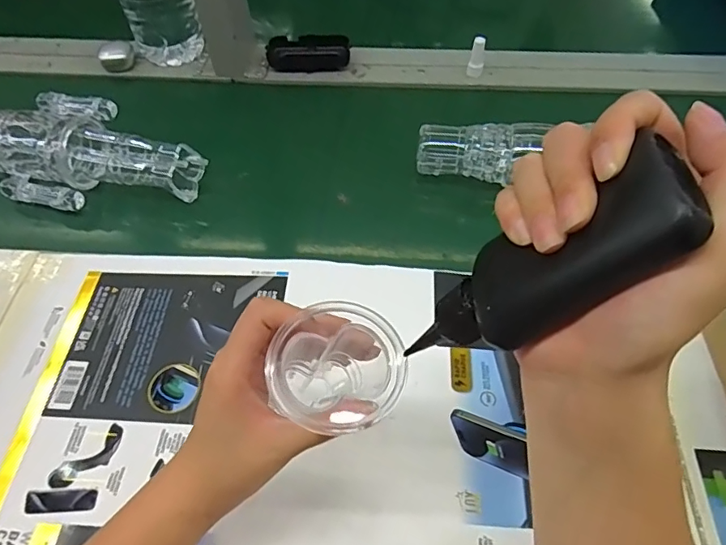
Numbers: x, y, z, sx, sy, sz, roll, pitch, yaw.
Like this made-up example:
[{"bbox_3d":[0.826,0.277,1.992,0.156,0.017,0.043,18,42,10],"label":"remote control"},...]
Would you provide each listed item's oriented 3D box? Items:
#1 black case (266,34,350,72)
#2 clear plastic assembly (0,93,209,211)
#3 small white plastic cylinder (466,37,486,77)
[{"bbox_3d":[-0.073,-0.298,0.691,0.106,0.030,0.062,-2,55,-1],"label":"black case"},{"bbox_3d":[-0.323,-0.133,0.551,0.285,0.060,0.115,13,56,10],"label":"clear plastic assembly"},{"bbox_3d":[0.148,-0.279,0.659,0.020,0.050,0.016,11,56,8],"label":"small white plastic cylinder"}]

